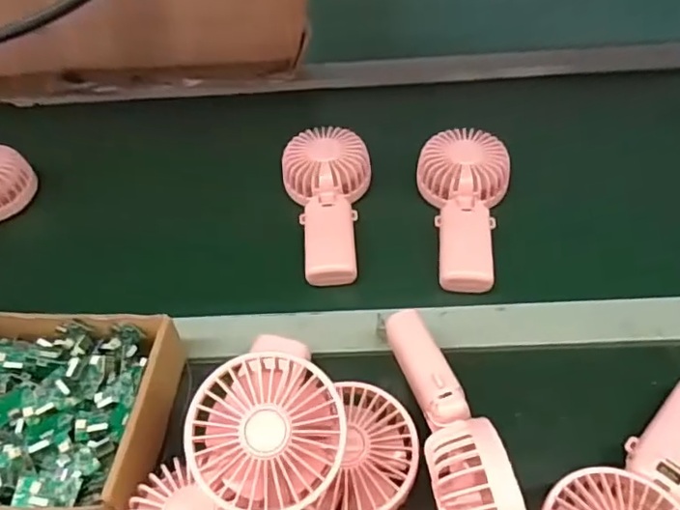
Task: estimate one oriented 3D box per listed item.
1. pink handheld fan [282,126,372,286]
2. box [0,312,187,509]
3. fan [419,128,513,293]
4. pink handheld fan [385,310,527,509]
[{"bbox_3d":[-0.008,-0.052,0.559,0.082,0.047,0.178,-6,47,-3],"label":"pink handheld fan"},{"bbox_3d":[-0.205,0.113,0.411,0.174,0.058,0.144,2,47,4],"label":"box"},{"bbox_3d":[0.113,-0.044,0.543,0.083,0.052,0.175,5,48,9],"label":"fan"},{"bbox_3d":[0.071,0.104,0.360,0.047,0.068,0.185,-8,47,-3],"label":"pink handheld fan"}]

